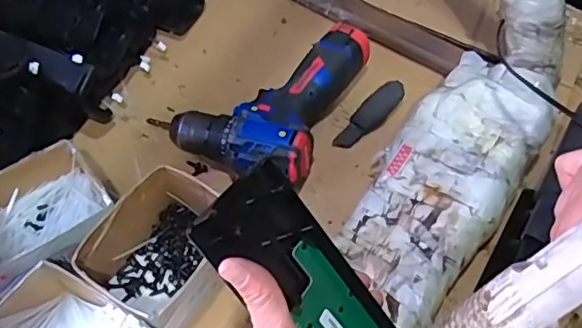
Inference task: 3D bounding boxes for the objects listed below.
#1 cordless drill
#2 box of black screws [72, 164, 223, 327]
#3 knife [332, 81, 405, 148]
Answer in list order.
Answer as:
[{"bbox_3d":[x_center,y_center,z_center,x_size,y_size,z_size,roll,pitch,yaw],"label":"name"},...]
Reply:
[{"bbox_3d":[-0.022,-0.079,0.616,0.152,0.062,0.200,21,59,13],"label":"cordless drill"},{"bbox_3d":[-0.111,0.077,0.498,0.099,0.080,0.124,29,61,17],"label":"box of black screws"},{"bbox_3d":[0.087,-0.051,0.619,0.034,0.028,0.100,35,63,20],"label":"knife"}]

